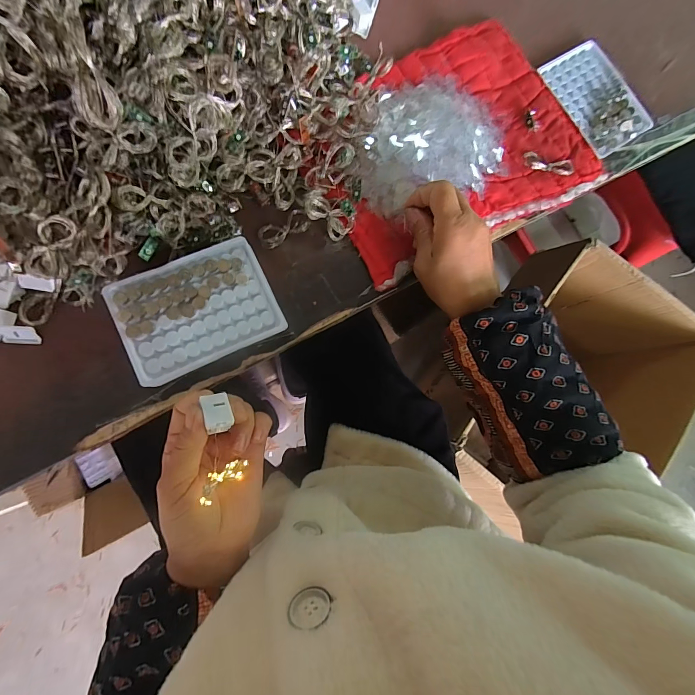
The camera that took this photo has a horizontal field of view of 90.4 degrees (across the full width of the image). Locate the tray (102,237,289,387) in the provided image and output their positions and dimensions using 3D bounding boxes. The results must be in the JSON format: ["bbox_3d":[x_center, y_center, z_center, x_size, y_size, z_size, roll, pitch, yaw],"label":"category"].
[{"bbox_3d":[-0.134,-0.035,0.317,0.131,0.027,0.097,-25,87,-9],"label":"tray"}]

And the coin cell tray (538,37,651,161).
[{"bbox_3d":[0.298,-0.299,0.412,0.089,0.009,0.132,-32,88,-10],"label":"coin cell tray"}]

